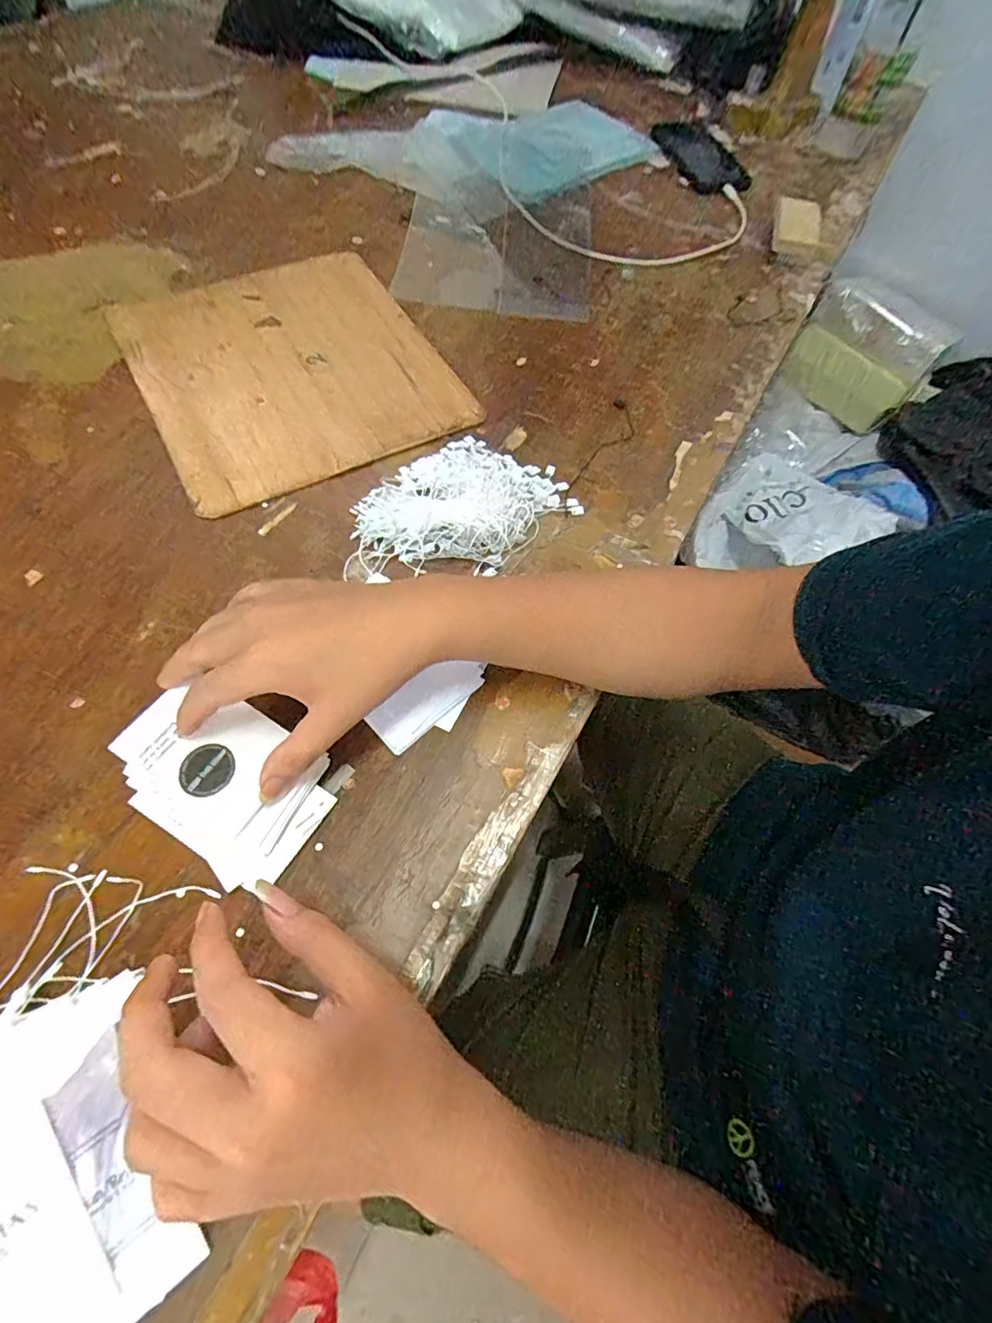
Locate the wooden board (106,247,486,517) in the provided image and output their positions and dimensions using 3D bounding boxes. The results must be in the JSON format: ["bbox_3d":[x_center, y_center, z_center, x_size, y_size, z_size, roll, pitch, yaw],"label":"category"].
[{"bbox_3d":[-0.184,-0.271,0.494,0.248,0.006,0.292,-26,67,-16],"label":"wooden board"}]

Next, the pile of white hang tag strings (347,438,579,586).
[{"bbox_3d":[-0.033,-0.117,0.414,0.174,0.021,0.116,-40,72,-21],"label":"pile of white hang tag strings"}]

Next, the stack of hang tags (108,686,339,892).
[{"bbox_3d":[-0.153,0.065,0.306,0.115,0.023,0.077,31,65,12],"label":"stack of hang tags"}]

